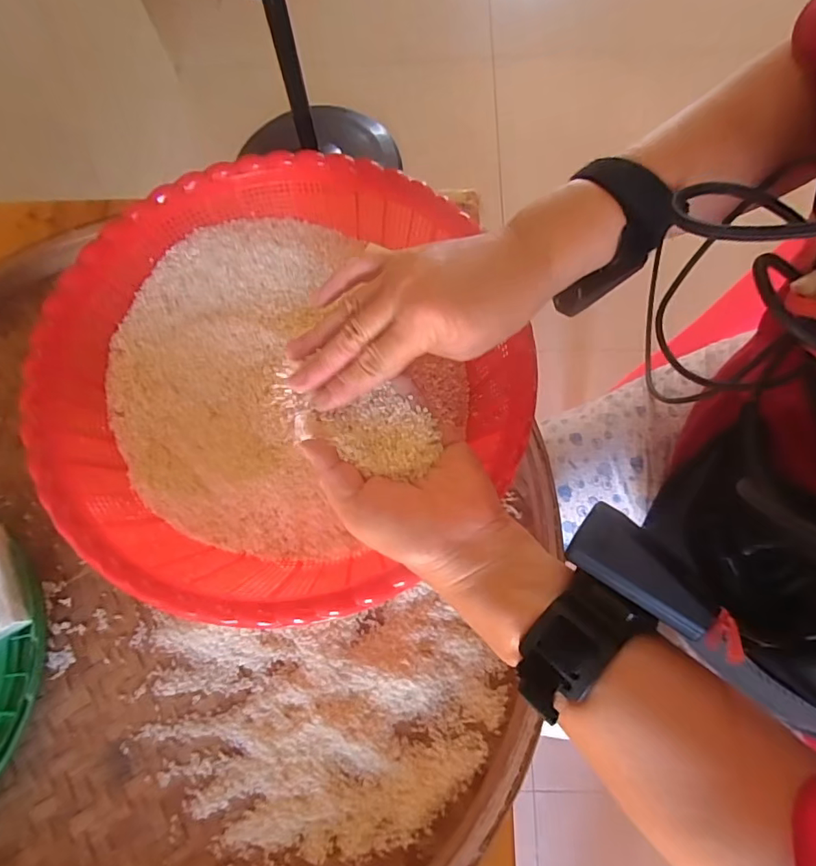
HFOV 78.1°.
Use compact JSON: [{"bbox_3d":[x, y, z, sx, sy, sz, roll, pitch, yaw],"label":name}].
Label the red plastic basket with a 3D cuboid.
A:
[{"bbox_3d":[-0.092,-0.044,0.395,0.341,0.096,0.343,-7,75,0],"label":"red plastic basket"}]

